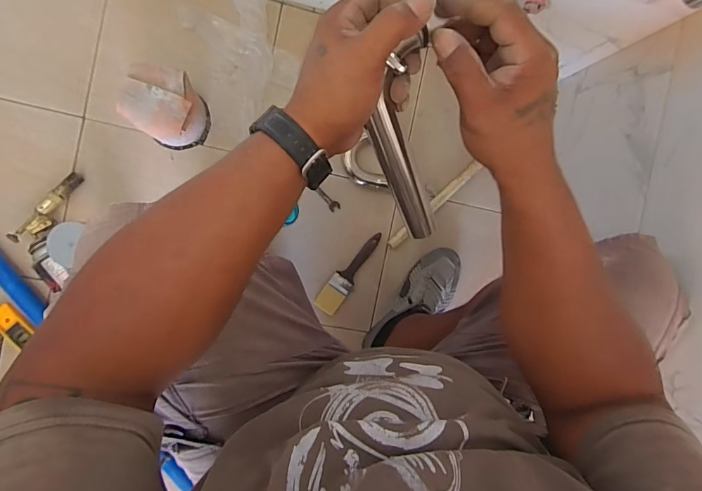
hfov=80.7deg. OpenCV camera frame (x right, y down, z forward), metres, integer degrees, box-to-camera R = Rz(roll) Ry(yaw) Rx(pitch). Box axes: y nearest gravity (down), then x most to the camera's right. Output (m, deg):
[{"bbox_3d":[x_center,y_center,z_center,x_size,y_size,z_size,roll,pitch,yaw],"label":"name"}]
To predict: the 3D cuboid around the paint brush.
[{"bbox_3d":[-0.003,0.053,0.837,0.047,0.012,0.189,36,85,-9],"label":"paint brush"}]

